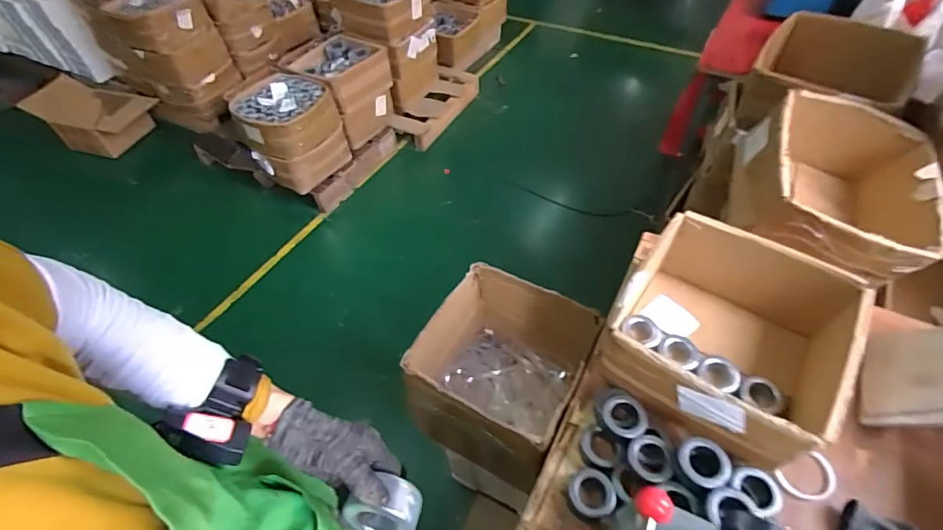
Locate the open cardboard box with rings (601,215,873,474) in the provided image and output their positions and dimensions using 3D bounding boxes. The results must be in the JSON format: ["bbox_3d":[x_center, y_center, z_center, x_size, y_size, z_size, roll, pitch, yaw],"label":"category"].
[{"bbox_3d":[0.437,0.126,0.813,0.369,0.185,0.352,23,55,20],"label":"open cardboard box with rings"}]

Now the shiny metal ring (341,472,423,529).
[{"bbox_3d":[-0.086,0.239,0.458,0.072,0.068,0.033,3,32,4],"label":"shiny metal ring"}]

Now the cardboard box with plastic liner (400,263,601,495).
[{"bbox_3d":[0.069,0.242,1.022,0.306,0.294,0.316,23,56,21],"label":"cardboard box with plastic liner"}]

